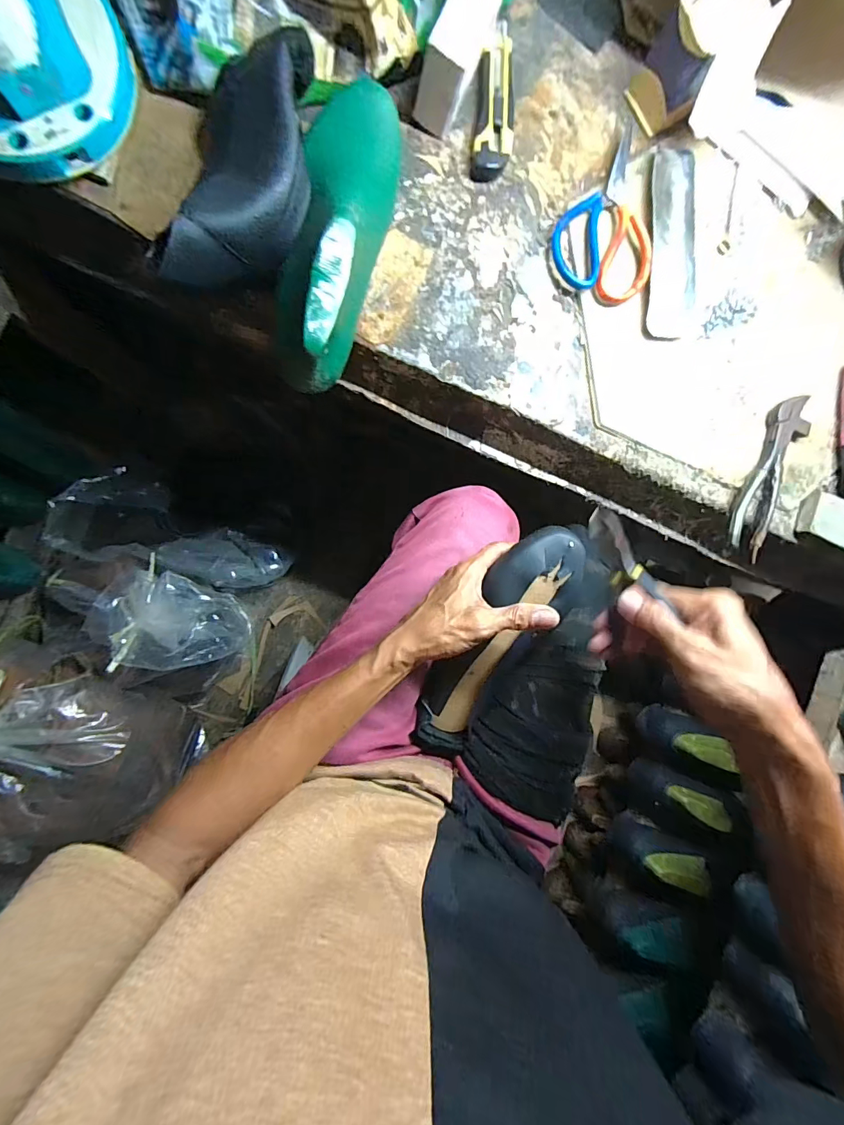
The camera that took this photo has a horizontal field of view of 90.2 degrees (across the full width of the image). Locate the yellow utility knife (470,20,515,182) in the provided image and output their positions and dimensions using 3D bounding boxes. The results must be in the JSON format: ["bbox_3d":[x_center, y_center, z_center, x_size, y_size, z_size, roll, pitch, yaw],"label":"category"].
[{"bbox_3d":[0.075,-0.469,0.424,0.038,0.017,0.152,5,91,-8],"label":"yellow utility knife"}]

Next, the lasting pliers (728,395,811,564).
[{"bbox_3d":[0.373,-0.093,0.452,0.045,0.021,0.179,25,88,-8],"label":"lasting pliers"}]

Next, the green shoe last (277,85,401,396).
[{"bbox_3d":[-0.072,-0.286,0.364,0.078,0.099,0.268,11,90,-8],"label":"green shoe last"}]

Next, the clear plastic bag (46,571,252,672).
[{"bbox_3d":[-0.356,0.084,0.607,0.176,0.100,0.130,-8,92,-8],"label":"clear plastic bag"}]

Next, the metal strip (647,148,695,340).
[{"bbox_3d":[0.266,-0.340,0.448,0.051,0.008,0.190,0,91,-8],"label":"metal strip"}]

